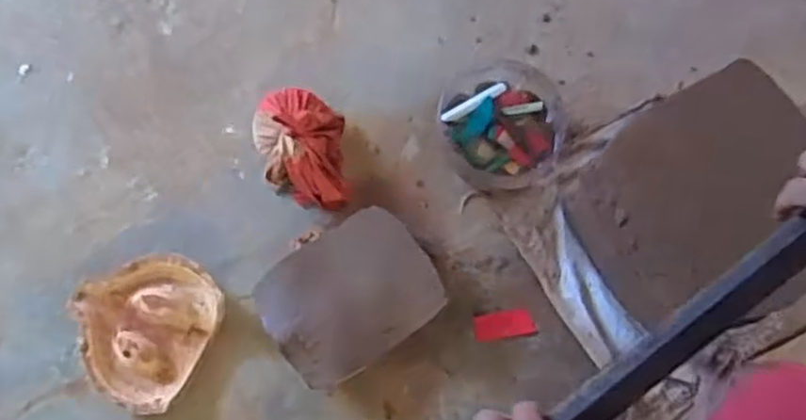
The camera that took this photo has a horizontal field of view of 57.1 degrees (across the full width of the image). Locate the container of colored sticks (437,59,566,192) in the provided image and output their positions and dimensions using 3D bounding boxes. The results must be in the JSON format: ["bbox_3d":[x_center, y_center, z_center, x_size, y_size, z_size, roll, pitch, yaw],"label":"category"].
[{"bbox_3d":[0.189,-0.166,1.450,0.232,0.061,0.250,0,77,-1],"label":"container of colored sticks"}]

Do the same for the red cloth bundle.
[{"bbox_3d":[-0.199,-0.127,1.421,0.180,0.092,0.242,-3,77,-2],"label":"red cloth bundle"}]

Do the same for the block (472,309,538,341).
[{"bbox_3d":[0.192,0.216,1.409,0.113,0.012,0.050,-7,78,-2],"label":"block"}]

